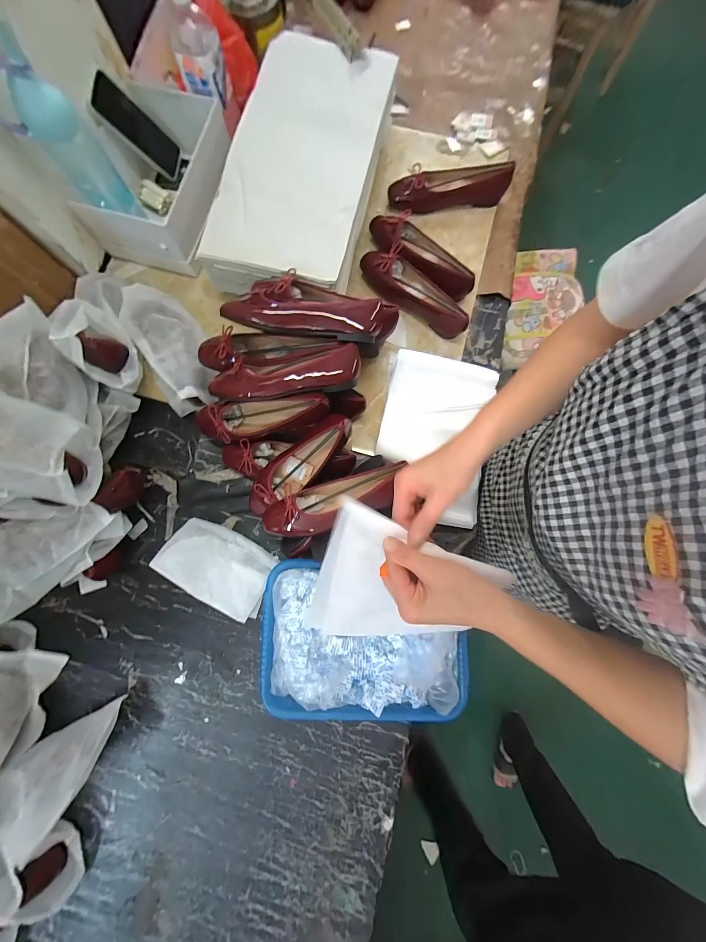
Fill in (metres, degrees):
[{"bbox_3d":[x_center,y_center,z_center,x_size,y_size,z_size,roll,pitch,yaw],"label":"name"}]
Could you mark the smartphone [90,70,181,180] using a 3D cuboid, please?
[{"bbox_3d":[-0.434,-0.691,0.642,0.013,0.165,0.078,16,92,30],"label":"smartphone"}]

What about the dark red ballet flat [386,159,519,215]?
[{"bbox_3d":[0.210,-0.621,0.699,0.258,0.075,0.062,-6,81,-1],"label":"dark red ballet flat"}]

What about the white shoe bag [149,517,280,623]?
[{"bbox_3d":[-0.244,0.176,0.578,0.194,0.072,0.126,32,82,5],"label":"white shoe bag"}]

